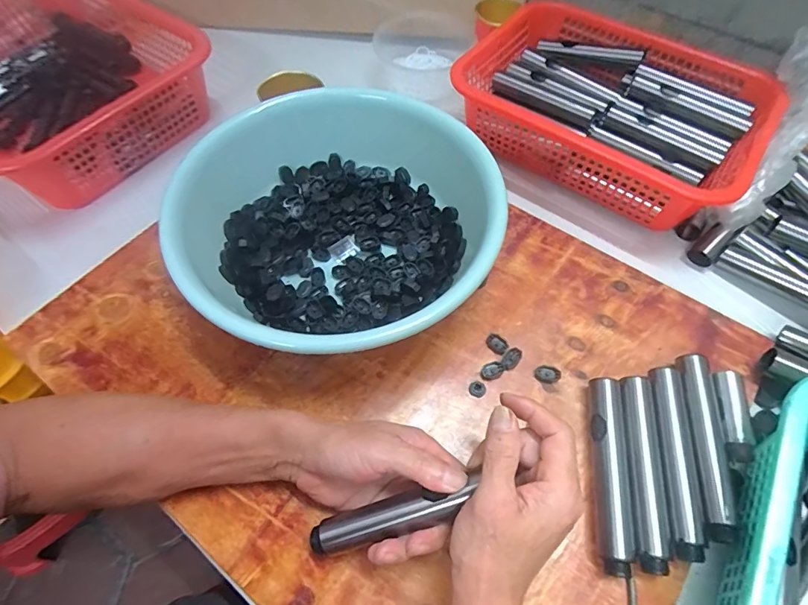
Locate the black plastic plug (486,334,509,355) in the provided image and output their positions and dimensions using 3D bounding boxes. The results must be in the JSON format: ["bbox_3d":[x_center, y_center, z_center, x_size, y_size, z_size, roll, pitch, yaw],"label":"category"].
[{"bbox_3d":[0.091,0.041,0.432,0.017,0.004,0.022,-40,67,-19],"label":"black plastic plug"}]

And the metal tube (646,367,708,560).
[{"bbox_3d":[0.225,0.131,0.371,0.027,0.025,0.150,6,61,5],"label":"metal tube"}]

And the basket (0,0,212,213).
[{"bbox_3d":[-0.457,-0.302,0.584,0.399,0.111,0.302,38,68,20],"label":"basket"}]

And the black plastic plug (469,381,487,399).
[{"bbox_3d":[0.069,0.081,0.410,0.016,0.005,0.015,-1,61,1],"label":"black plastic plug"}]

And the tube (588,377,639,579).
[{"bbox_3d":[0.171,0.138,0.365,0.027,0.020,0.150,6,61,5],"label":"tube"}]

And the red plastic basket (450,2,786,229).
[{"bbox_3d":[0.255,-0.245,0.547,0.330,0.078,0.239,32,66,17],"label":"red plastic basket"}]

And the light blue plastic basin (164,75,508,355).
[{"bbox_3d":[-0.059,-0.071,0.445,0.289,0.106,0.287,-1,61,1],"label":"light blue plastic basin"}]

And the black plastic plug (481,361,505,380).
[{"bbox_3d":[0.084,0.064,0.415,0.022,0.004,0.016,-27,64,-13],"label":"black plastic plug"}]

